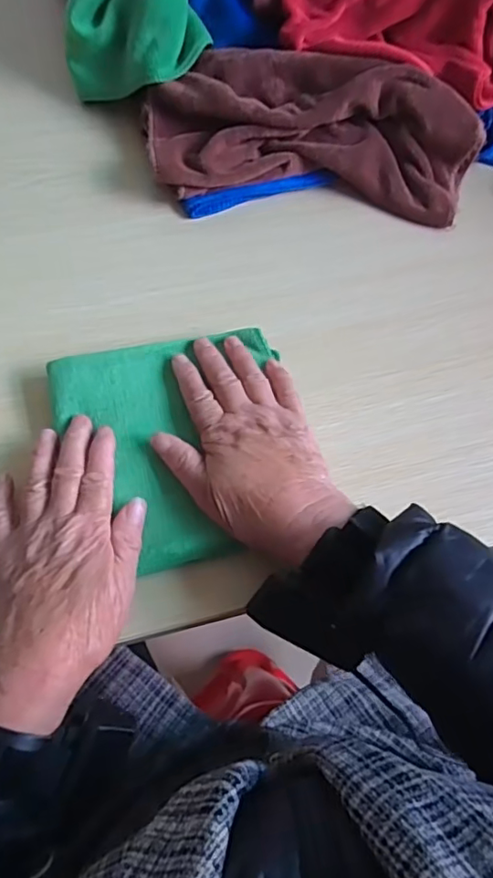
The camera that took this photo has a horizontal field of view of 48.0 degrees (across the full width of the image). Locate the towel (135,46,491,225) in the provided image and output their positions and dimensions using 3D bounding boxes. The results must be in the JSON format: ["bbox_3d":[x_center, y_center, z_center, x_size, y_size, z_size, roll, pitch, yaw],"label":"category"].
[{"bbox_3d":[0.061,-0.282,0.508,0.298,0.075,0.133,3,65,-1],"label":"towel"}]

